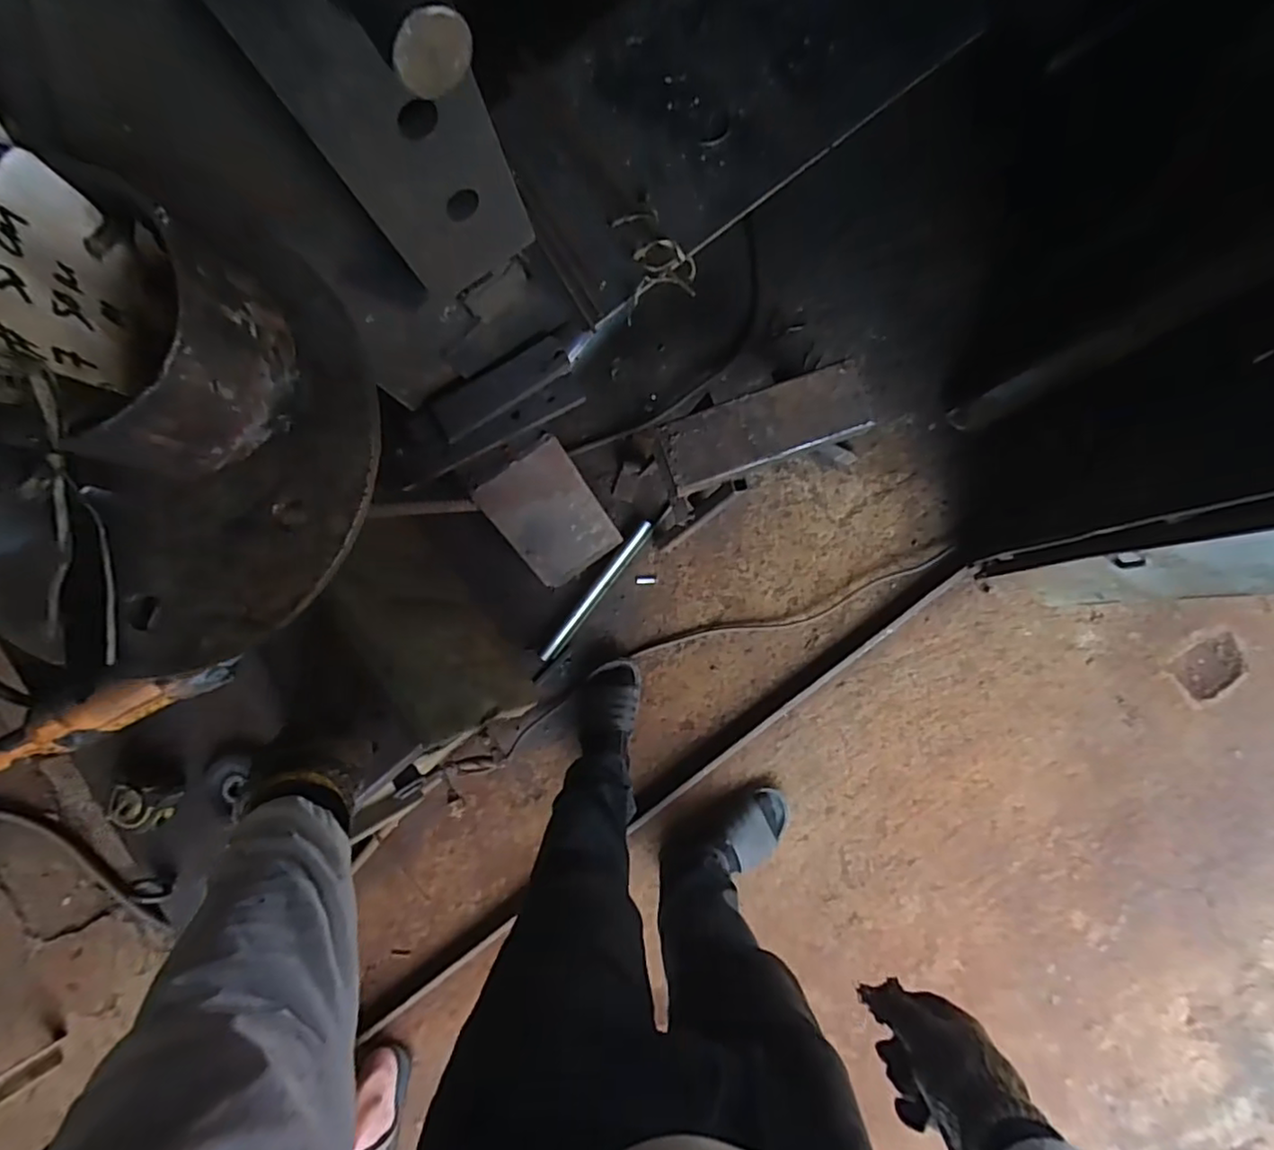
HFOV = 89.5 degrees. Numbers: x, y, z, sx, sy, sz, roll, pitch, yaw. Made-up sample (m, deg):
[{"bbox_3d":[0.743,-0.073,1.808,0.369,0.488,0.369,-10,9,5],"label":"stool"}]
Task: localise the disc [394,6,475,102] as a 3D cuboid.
[{"bbox_3d":[-0.083,-0.214,0.262,0.033,0.031,0.005,-36,84,3],"label":"disc"}]

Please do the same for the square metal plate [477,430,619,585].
[{"bbox_3d":[-0.137,-0.092,1.041,0.152,0.012,0.235,-36,129,-3],"label":"square metal plate"}]

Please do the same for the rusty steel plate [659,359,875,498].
[{"bbox_3d":[0.177,-0.203,0.887,0.282,0.025,0.107,-20,85,4],"label":"rusty steel plate"}]

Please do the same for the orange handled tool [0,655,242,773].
[{"bbox_3d":[-0.591,0.152,0.660,0.390,0.055,0.059,-21,85,4],"label":"orange handled tool"}]

